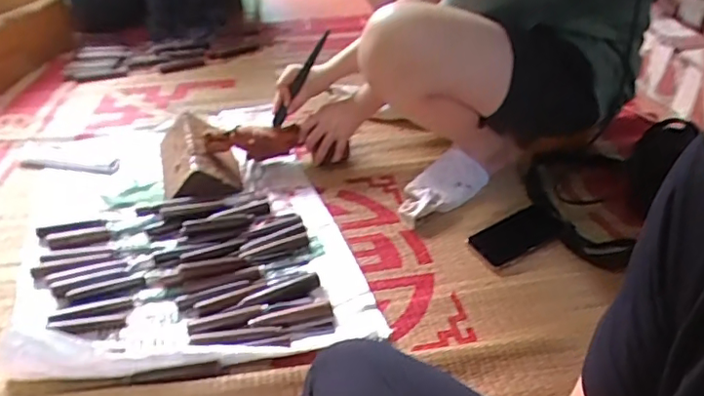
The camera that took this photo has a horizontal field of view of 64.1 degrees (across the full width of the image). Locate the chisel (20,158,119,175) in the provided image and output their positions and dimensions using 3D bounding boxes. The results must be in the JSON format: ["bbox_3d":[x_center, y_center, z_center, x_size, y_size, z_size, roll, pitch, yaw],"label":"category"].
[{"bbox_3d":[-0.524,-0.061,1.044,0.185,0.012,0.038,5,37,3],"label":"chisel"}]

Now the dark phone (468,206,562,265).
[{"bbox_3d":[0.258,0.057,0.883,0.144,0.006,0.070,-22,53,-18],"label":"dark phone"}]

